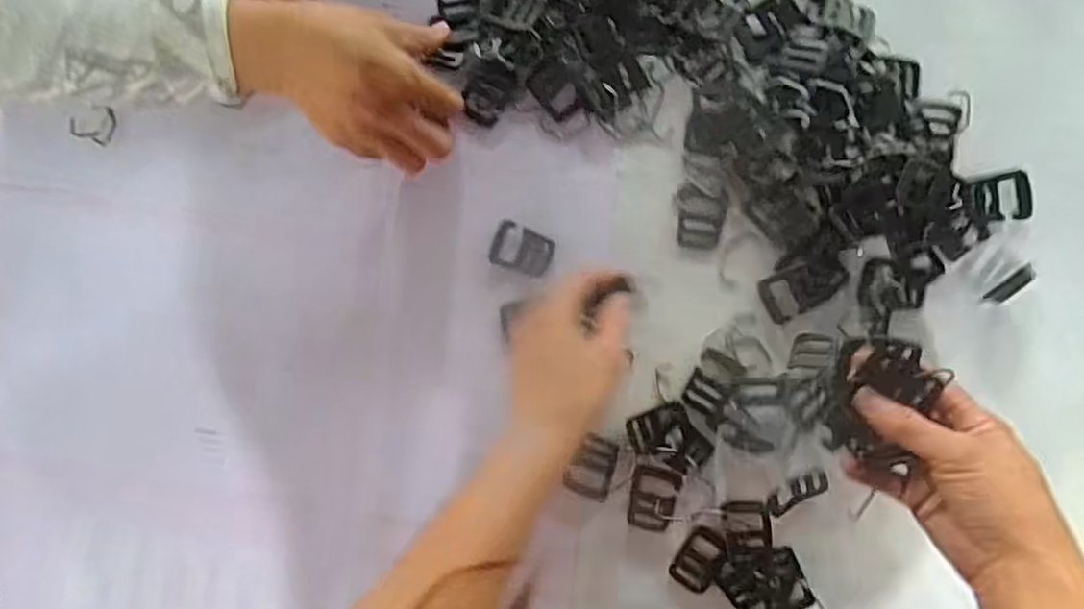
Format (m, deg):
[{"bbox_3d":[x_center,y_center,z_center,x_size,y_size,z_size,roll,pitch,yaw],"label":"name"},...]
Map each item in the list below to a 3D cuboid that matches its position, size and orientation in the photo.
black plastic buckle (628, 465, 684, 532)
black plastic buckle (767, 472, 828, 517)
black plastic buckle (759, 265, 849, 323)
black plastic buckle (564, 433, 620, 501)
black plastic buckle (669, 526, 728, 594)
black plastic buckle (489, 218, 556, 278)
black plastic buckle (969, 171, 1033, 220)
[{"bbox_3d":[0.078,0.135,0.461,0.033,0.004,0.043,9,91,4],"label":"black plastic buckle"},{"bbox_3d":[0.171,0.126,0.448,0.042,0.015,0.022,-34,88,4],"label":"black plastic buckle"},{"bbox_3d":[0.176,-0.013,0.449,0.054,0.008,0.032,-34,88,4],"label":"black plastic buckle"},{"bbox_3d":[0.036,0.114,0.465,0.032,0.004,0.042,19,92,4],"label":"black plastic buckle"},{"bbox_3d":[0.109,0.175,0.456,0.027,0.014,0.046,30,92,3],"label":"black plastic buckle"},{"bbox_3d":[-0.014,-0.039,0.473,0.044,0.004,0.032,19,92,4],"label":"black plastic buckle"},{"bbox_3d":[0.306,-0.071,0.442,0.039,0.006,0.031,-11,90,4],"label":"black plastic buckle"}]

